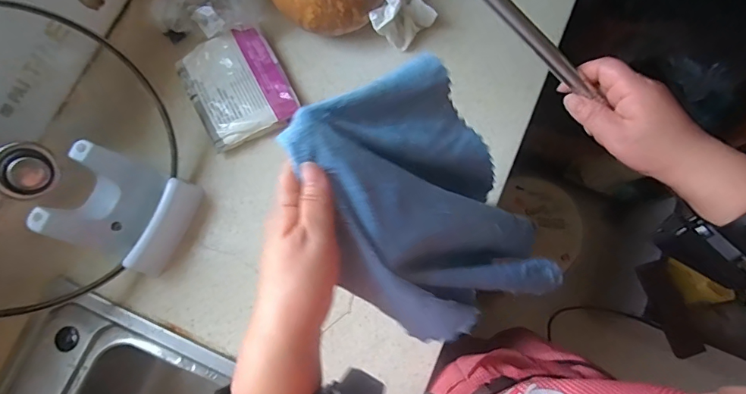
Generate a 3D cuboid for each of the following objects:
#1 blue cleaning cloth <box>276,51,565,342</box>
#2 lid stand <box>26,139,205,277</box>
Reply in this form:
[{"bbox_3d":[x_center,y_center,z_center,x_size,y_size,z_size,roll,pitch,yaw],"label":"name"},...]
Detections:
[{"bbox_3d":[0.058,0.011,0.383,0.275,0.040,0.195,46,50,-18],"label":"blue cleaning cloth"},{"bbox_3d":[-0.300,0.014,0.537,0.103,0.129,0.126,25,79,7],"label":"lid stand"}]

